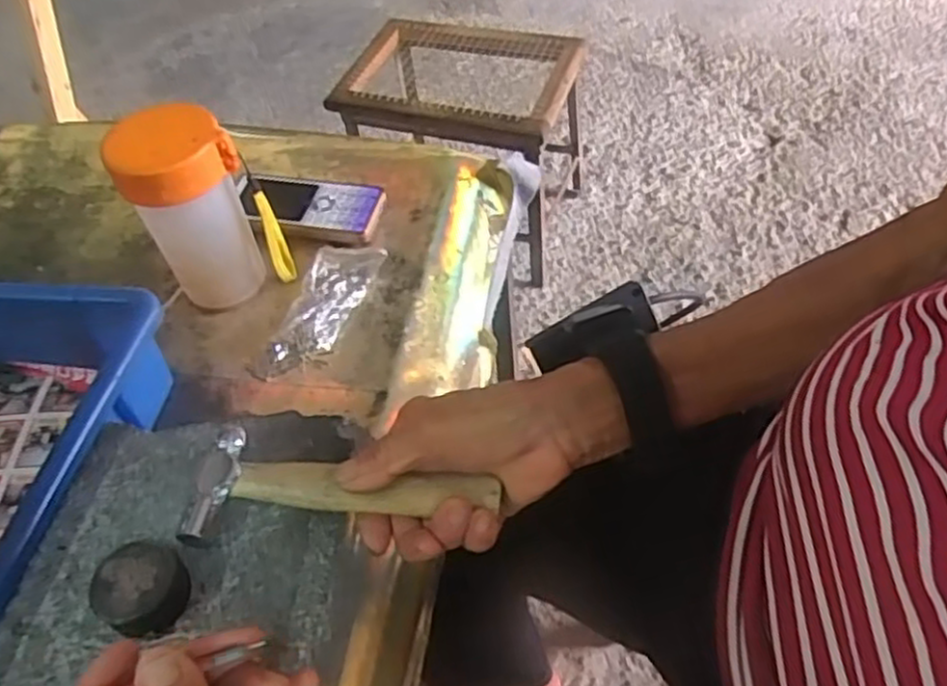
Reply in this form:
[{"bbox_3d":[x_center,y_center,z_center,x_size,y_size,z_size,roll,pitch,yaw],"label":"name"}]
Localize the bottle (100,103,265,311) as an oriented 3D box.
[{"bbox_3d":[-0.183,-0.080,0.498,0.067,0.136,0.058,-29,54,-18],"label":"bottle"}]

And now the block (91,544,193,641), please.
[{"bbox_3d":[-0.150,0.111,0.336,0.035,0.020,0.037,-3,51,4],"label":"block"}]

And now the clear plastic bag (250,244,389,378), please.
[{"bbox_3d":[-0.110,-0.026,0.519,0.054,0.021,0.113,16,54,17],"label":"clear plastic bag"}]

